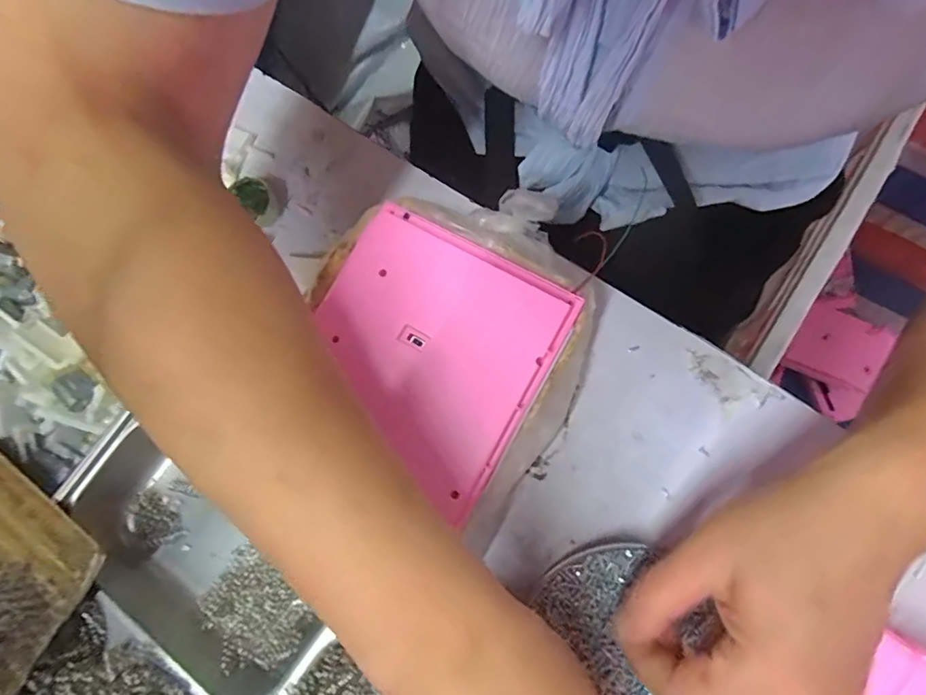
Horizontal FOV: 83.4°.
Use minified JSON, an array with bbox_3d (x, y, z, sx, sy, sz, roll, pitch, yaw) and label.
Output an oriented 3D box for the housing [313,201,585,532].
[{"bbox_3d":[-0.020,-0.002,0.284,0.128,0.012,0.131,29,83,9],"label":"housing"}]

